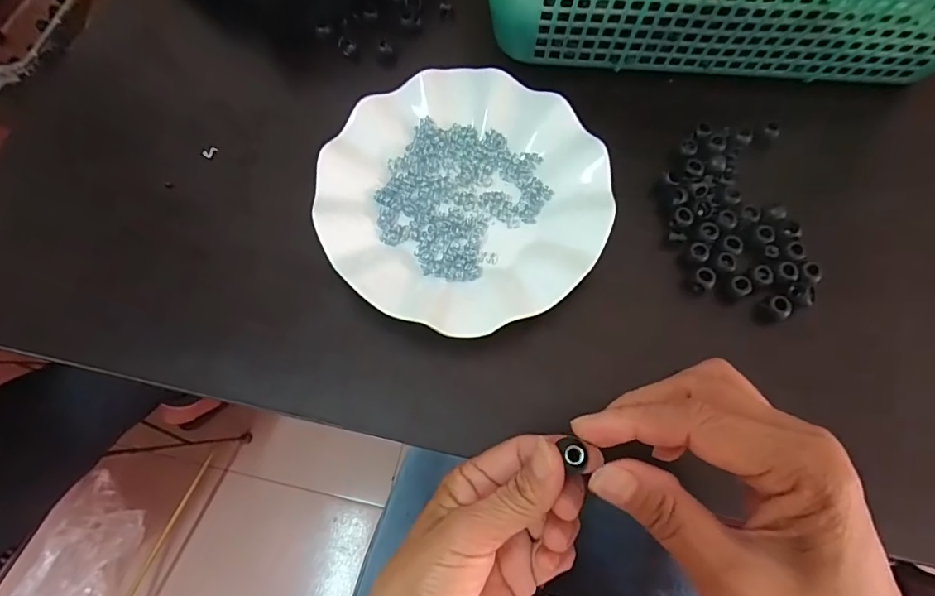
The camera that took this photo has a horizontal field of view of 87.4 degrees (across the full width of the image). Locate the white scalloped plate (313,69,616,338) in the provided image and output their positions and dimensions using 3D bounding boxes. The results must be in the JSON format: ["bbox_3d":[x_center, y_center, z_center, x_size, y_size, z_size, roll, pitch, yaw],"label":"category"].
[{"bbox_3d":[-0.002,-0.068,0.319,0.176,0.019,0.179,0,70,1],"label":"white scalloped plate"}]

